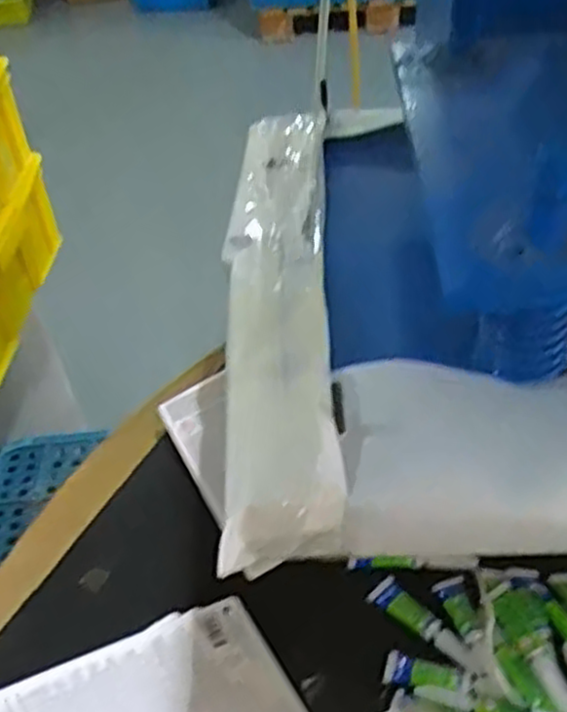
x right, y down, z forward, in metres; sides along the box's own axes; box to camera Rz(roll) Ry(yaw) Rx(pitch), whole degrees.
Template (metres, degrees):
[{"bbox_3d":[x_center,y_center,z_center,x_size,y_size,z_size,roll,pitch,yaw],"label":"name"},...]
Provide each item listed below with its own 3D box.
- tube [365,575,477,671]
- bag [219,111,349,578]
[{"bbox_3d":[0.087,0.164,0.480,0.076,0.007,0.020,32,55,33],"label":"tube"},{"bbox_3d":[-0.004,-0.052,0.511,0.070,0.051,0.397,-3,44,3],"label":"bag"}]

